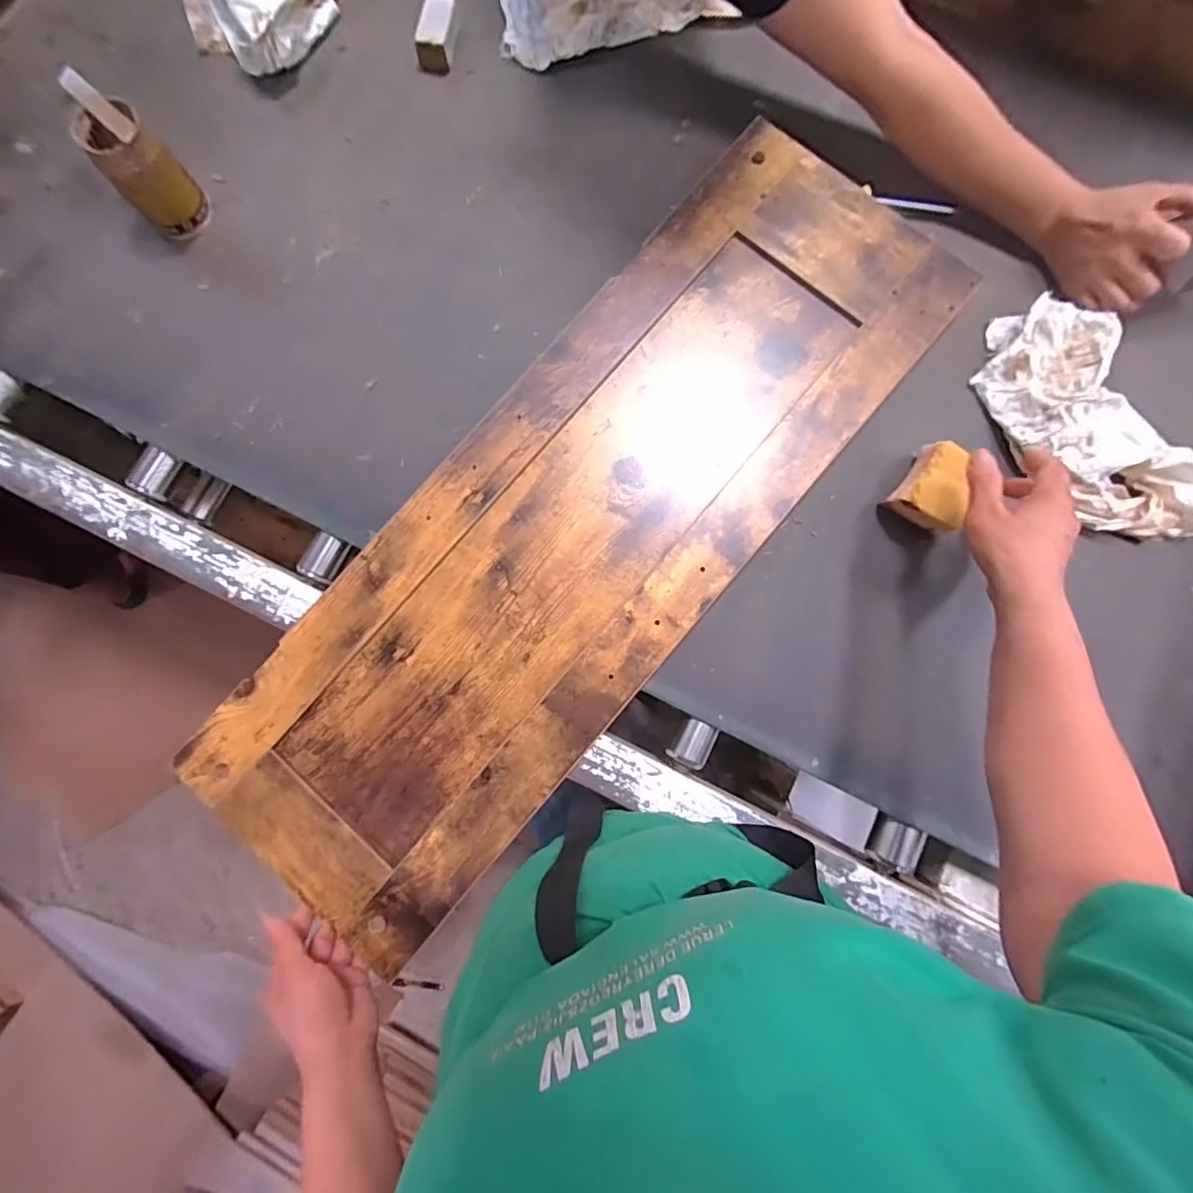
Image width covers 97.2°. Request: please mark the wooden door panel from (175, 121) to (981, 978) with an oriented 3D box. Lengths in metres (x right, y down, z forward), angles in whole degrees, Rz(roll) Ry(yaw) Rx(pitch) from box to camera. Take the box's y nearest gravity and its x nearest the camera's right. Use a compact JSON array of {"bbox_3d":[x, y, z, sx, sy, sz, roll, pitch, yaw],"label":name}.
[{"bbox_3d":[-0.009,-0.076,0.497,0.285,0.024,0.821,41,86,6],"label":"wooden door panel"}]

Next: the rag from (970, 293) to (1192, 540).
[{"bbox_3d":[0.462,-0.160,0.496,0.128,0.044,0.264,-29,82,-4],"label":"rag"}]

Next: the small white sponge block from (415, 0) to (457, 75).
[{"bbox_3d":[-0.176,-0.625,0.582,0.034,0.026,0.063,11,81,2],"label":"small white sponge block"}]

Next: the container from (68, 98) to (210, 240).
[{"bbox_3d":[-0.436,-0.410,0.511,0.063,0.091,0.066,-44,84,-6],"label":"container"}]

